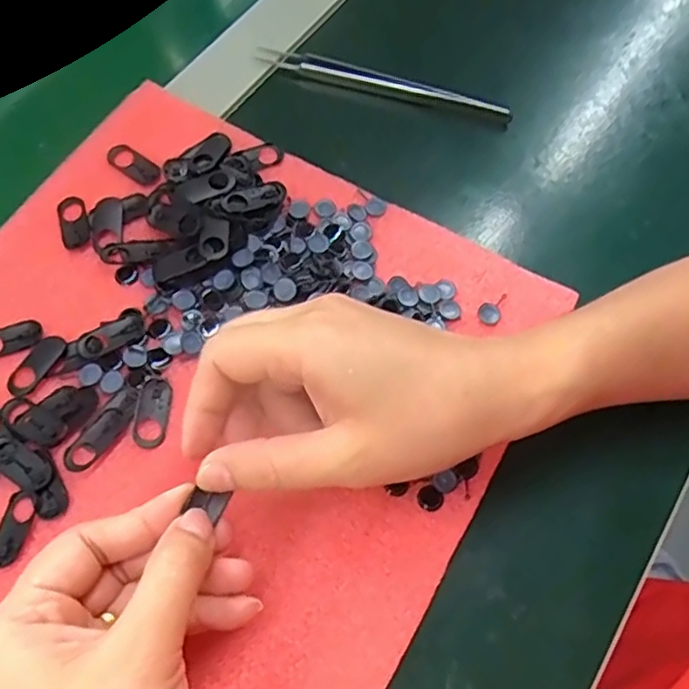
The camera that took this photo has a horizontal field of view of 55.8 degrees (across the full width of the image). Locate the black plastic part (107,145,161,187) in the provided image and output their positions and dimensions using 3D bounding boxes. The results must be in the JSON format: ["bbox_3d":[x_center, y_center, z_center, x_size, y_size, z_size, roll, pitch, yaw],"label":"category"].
[{"bbox_3d":[-0.110,-0.094,0.342,0.033,0.005,0.013,33,69,12],"label":"black plastic part"}]

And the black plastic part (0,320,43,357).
[{"bbox_3d":[-0.156,-0.002,0.300,0.031,0.004,0.014,-20,68,-10],"label":"black plastic part"}]

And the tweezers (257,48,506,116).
[{"bbox_3d":[0.021,-0.152,0.379,0.148,0.011,0.012,16,67,6],"label":"tweezers"}]

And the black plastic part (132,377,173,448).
[{"bbox_3d":[-0.085,0.030,0.288,0.014,0.004,0.032,5,66,1],"label":"black plastic part"}]

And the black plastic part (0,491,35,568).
[{"bbox_3d":[-0.136,0.075,0.266,0.012,0.004,0.030,10,66,3],"label":"black plastic part"}]

